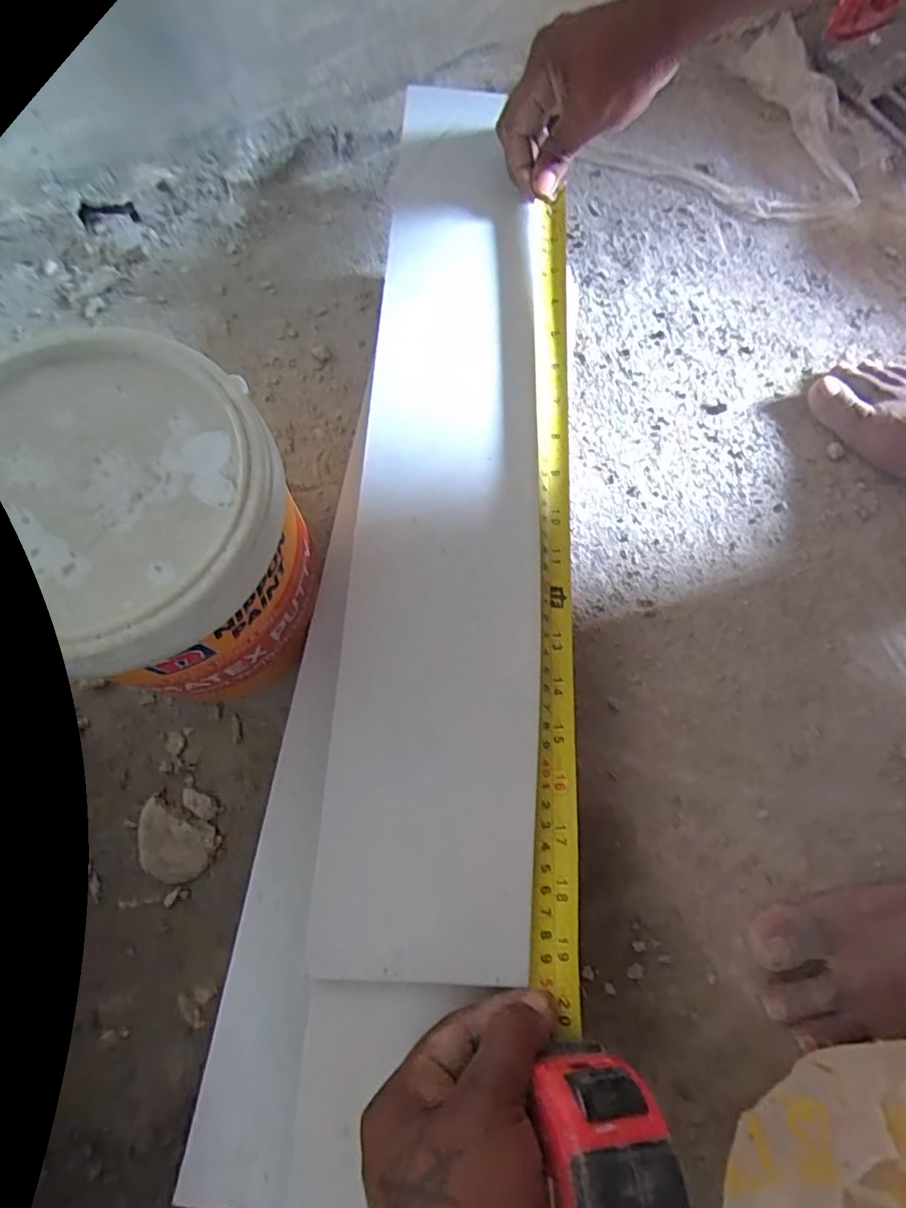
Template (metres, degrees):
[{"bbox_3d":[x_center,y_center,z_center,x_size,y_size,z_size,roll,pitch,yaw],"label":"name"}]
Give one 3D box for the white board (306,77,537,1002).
[{"bbox_3d":[-0.003,-0.066,0.342,0.104,0.009,0.497,3,73,-1],"label":"white board"}]

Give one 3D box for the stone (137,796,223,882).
[{"bbox_3d":[-0.169,0.144,0.345,0.050,0.006,0.037,25,75,6],"label":"stone"}]

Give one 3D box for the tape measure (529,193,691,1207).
[{"bbox_3d":[0.061,-0.012,0.318,0.040,0.079,0.539,2,64,-1],"label":"tape measure"}]

